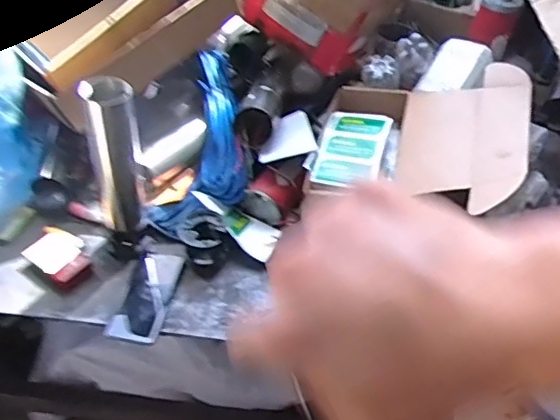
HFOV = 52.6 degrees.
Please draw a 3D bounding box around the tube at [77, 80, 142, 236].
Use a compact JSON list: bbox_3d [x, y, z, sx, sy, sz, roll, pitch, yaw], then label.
[{"bbox_3d":[-0.239,-0.072,0.830,0.065,0.247,0.051,-7,46,-15],"label":"tube"}]

